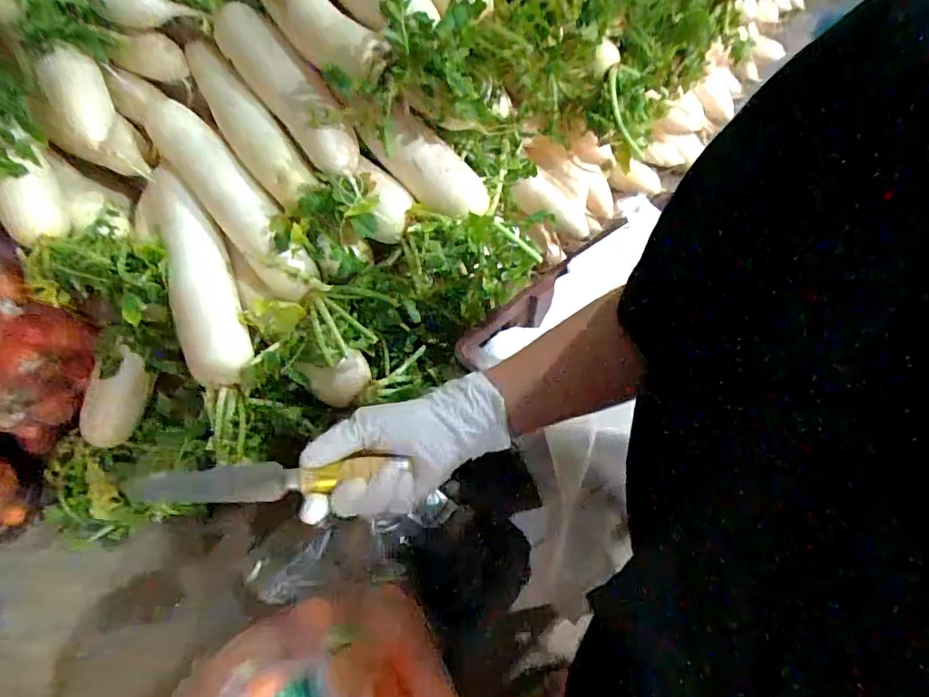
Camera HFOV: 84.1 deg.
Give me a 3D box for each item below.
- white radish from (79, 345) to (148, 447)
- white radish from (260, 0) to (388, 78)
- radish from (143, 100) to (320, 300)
[{"bbox_3d":[-0.422,0.054,0.631,0.060,0.129,0.043,17,14,-32],"label":"white radish"},{"bbox_3d":[-0.155,-0.330,0.513,0.050,0.060,0.222,-35,66,-24],"label":"white radish"},{"bbox_3d":[-0.254,-0.163,0.558,0.054,0.054,0.260,-39,92,-25],"label":"radish"}]

